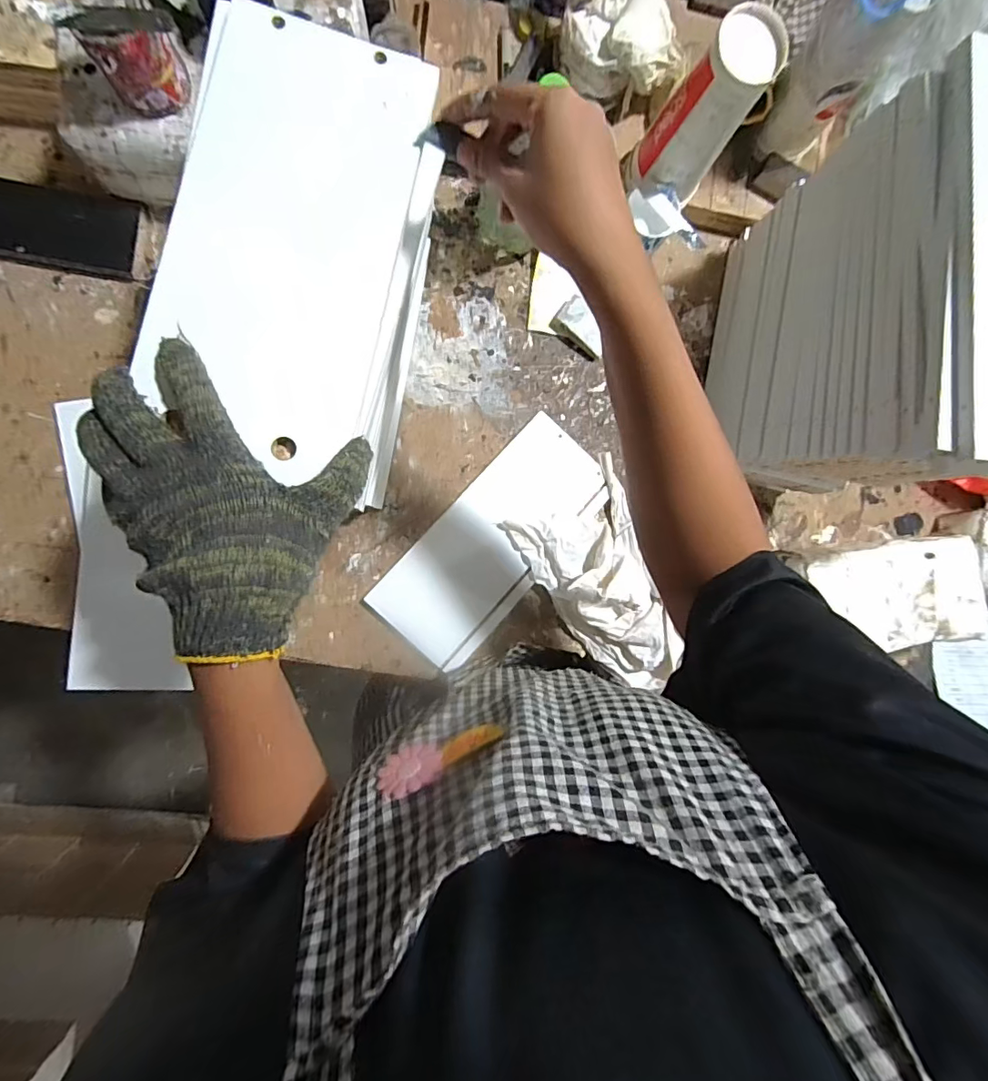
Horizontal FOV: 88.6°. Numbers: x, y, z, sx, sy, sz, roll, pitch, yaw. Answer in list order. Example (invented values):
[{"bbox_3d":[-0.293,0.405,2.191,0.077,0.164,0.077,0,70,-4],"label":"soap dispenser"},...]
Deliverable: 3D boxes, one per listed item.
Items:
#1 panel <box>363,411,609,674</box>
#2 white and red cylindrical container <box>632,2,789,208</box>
[{"bbox_3d":[0.003,-0.001,0.572,0.123,0.011,0.293,43,83,-3],"label":"panel"},{"bbox_3d":[0.196,-0.394,0.476,0.072,0.149,0.066,38,87,-8],"label":"white and red cylindrical container"}]

